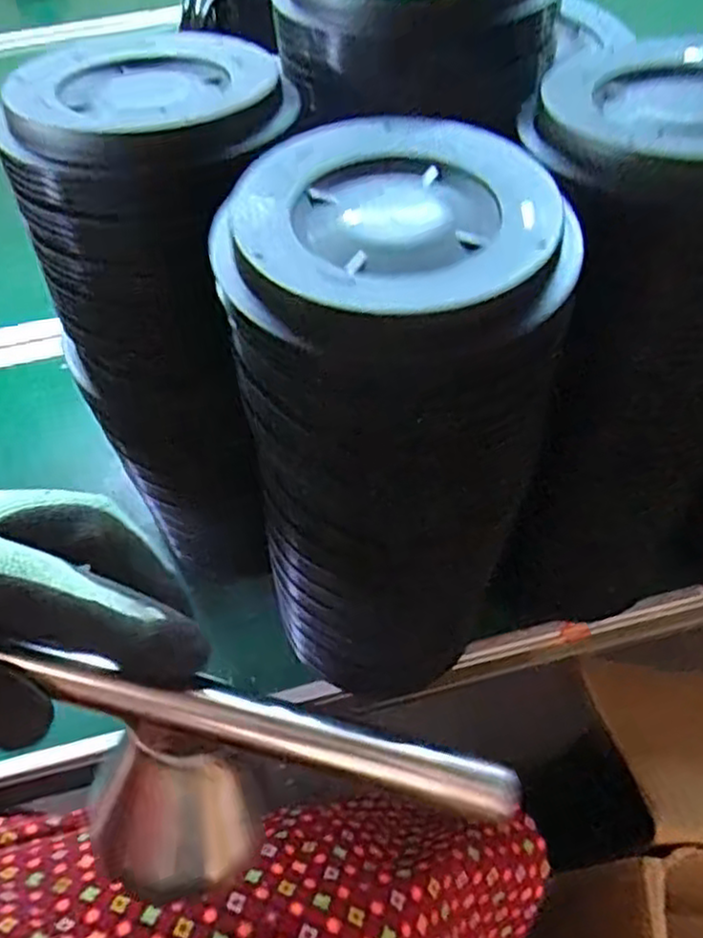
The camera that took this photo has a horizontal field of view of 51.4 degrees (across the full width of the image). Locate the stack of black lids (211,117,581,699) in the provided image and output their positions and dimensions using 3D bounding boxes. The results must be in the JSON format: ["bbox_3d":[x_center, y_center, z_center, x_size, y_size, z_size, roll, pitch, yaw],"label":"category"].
[{"bbox_3d":[0.024,-0.006,0.353,0.119,0.275,0.107,6,54,10],"label":"stack of black lids"}]

